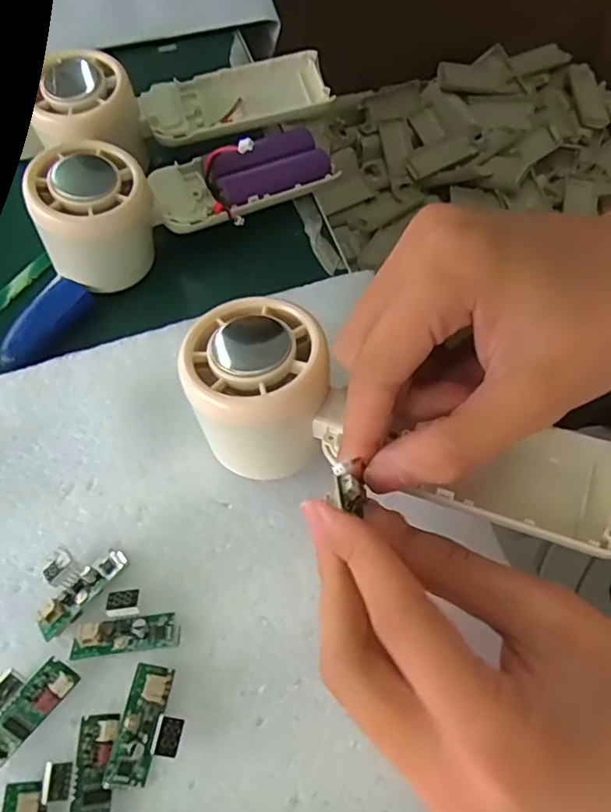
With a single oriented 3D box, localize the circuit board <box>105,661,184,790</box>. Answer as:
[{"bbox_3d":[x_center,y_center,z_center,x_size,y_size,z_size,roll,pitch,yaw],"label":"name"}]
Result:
[{"bbox_3d":[-0.054,0.112,0.202,0.022,0.009,0.037,8,65,3],"label":"circuit board"}]

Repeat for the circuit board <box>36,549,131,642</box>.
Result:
[{"bbox_3d":[-0.092,0.068,0.225,0.026,0.010,0.038,37,70,14],"label":"circuit board"}]

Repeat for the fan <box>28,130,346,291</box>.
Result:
[{"bbox_3d":[-0.063,-0.119,0.300,0.156,0.048,0.052,-29,69,-14],"label":"fan"}]

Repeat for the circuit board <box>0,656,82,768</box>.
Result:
[{"bbox_3d":[-0.103,0.108,0.207,0.022,0.010,0.039,37,70,15],"label":"circuit board"}]

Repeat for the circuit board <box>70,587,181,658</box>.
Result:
[{"bbox_3d":[-0.068,0.081,0.217,0.038,0.009,0.022,-5,66,-4],"label":"circuit board"}]

